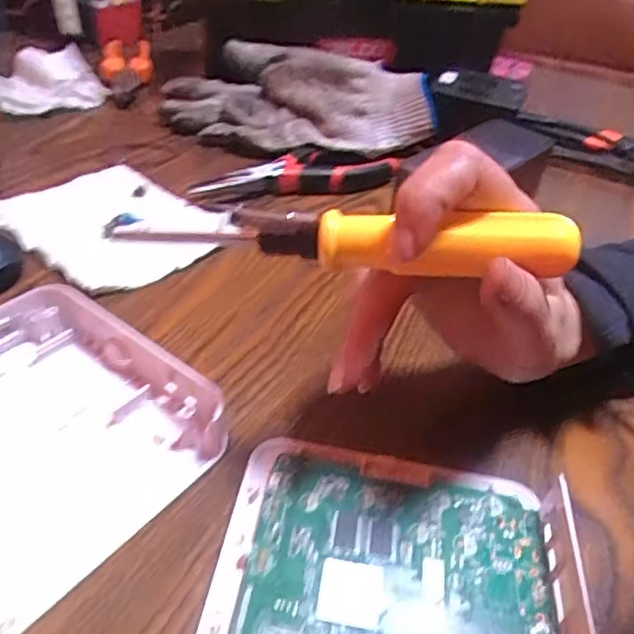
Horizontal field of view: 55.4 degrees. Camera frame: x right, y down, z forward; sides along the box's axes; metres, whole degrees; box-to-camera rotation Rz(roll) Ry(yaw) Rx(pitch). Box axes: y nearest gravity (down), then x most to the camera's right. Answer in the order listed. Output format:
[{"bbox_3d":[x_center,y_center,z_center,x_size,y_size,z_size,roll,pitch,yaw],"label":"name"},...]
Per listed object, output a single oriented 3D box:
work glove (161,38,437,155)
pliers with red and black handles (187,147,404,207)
[{"bbox_3d":[-0.017,-0.188,0.519,0.228,0.056,0.124,4,39,-3],"label":"work glove"},{"bbox_3d":[-0.010,-0.108,0.449,0.167,0.013,0.049,-19,45,-27],"label":"pliers with red and black handles"}]

